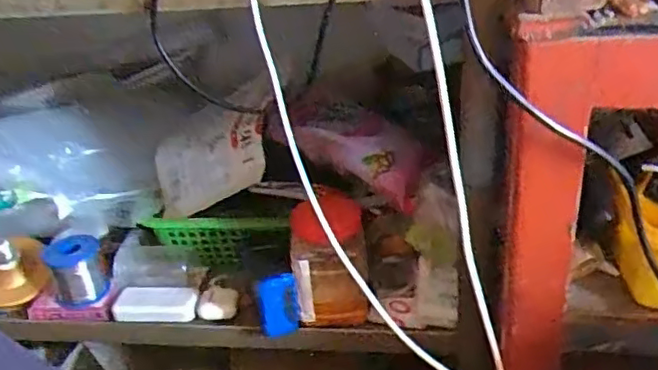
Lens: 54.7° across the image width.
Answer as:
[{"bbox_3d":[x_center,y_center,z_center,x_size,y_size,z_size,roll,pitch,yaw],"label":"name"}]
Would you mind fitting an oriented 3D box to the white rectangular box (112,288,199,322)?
[{"bbox_3d":[-0.199,0.136,0.730,0.096,0.018,0.048,-3,29,2],"label":"white rectangular box"}]

